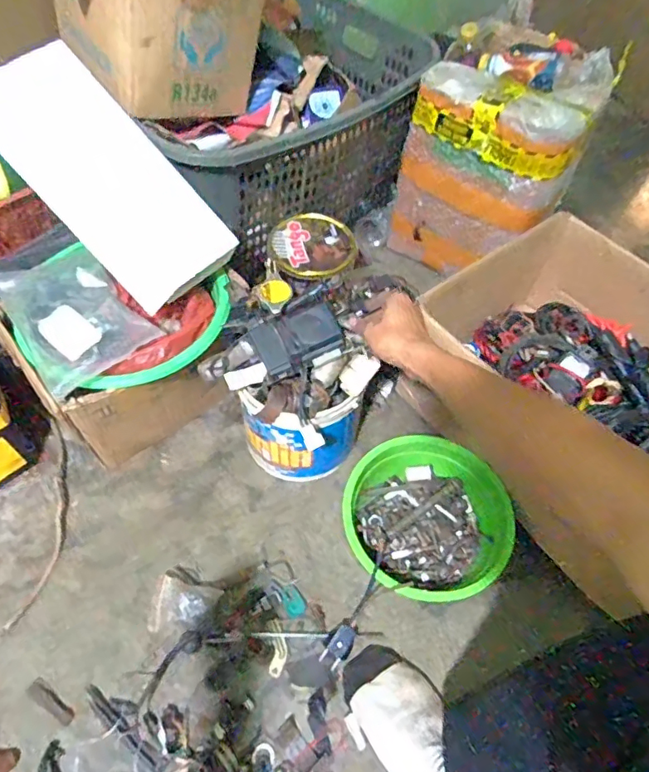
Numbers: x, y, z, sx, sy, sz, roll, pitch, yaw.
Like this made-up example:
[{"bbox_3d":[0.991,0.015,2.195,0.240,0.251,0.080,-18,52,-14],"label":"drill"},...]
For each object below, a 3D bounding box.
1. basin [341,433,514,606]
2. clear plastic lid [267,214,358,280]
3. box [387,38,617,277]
[{"bbox_3d":[0.140,0.186,0.735,0.222,0.082,0.218,1,56,-2],"label":"basin"},{"bbox_3d":[-0.017,-0.232,0.873,0.146,0.020,0.151,1,56,-2],"label":"clear plastic lid"},{"bbox_3d":[0.327,-0.426,0.974,0.272,0.316,0.328,31,60,17],"label":"box"}]

